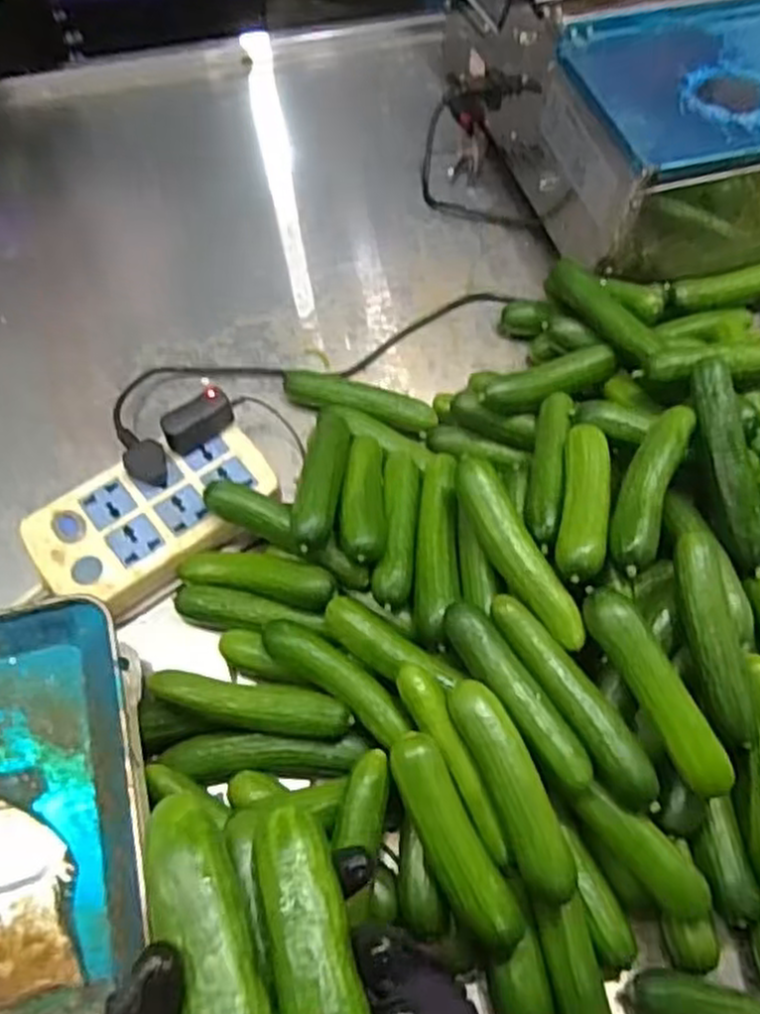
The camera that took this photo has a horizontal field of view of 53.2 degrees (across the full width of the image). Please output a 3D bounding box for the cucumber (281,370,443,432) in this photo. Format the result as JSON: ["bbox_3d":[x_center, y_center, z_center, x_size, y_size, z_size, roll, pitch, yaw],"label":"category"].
[{"bbox_3d":[-0.018,-0.086,0.646,0.134,0.027,0.031,16,61,6],"label":"cucumber"}]

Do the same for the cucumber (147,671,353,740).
[{"bbox_3d":[-0.084,0.131,0.492,0.129,0.034,0.026,8,61,2],"label":"cucumber"}]

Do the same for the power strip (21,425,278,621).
[{"bbox_3d":[-0.171,0.008,0.587,0.179,0.038,0.099,-36,68,-20],"label":"power strip"}]

